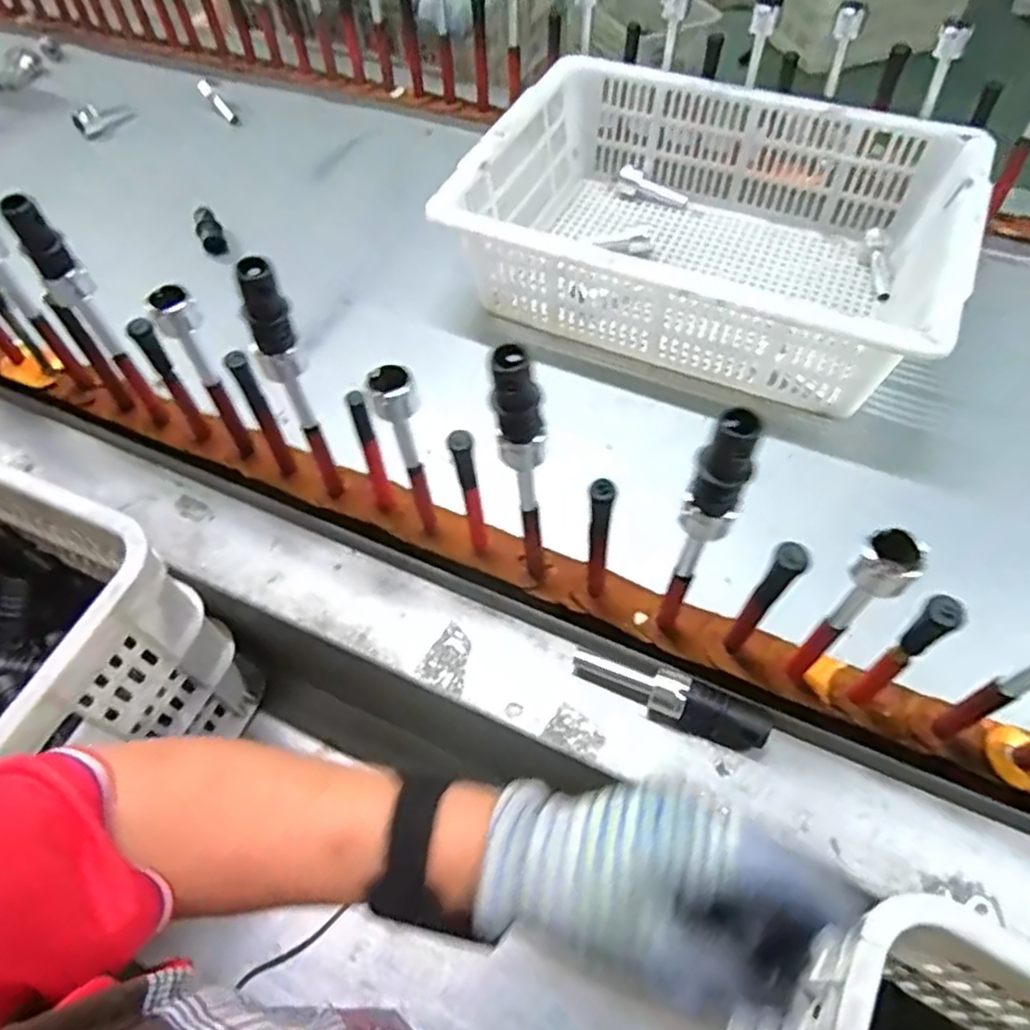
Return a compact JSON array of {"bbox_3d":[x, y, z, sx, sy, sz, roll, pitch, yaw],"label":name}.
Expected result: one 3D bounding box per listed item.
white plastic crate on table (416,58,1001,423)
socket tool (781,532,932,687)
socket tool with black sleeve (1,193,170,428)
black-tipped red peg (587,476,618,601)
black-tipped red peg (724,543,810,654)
[{"bbox_3d":[0.213,-0.317,0.790,0.490,0.158,0.350,19,60,13],"label":"white plastic crate on table"},{"bbox_3d":[0.212,0.067,0.469,0.031,0.188,0.030,-37,64,-20],"label":"socket tool"},{"bbox_3d":[-0.359,-0.164,0.619,0.031,0.246,0.030,-37,64,-20],"label":"socket tool with black sleeve"},{"bbox_3d":[0.061,0.022,0.530,0.017,0.148,0.022,7,58,6],"label":"black-tipped red peg"},{"bbox_3d":[0.171,0.063,0.499,0.019,0.148,0.024,34,64,20],"label":"black-tipped red peg"}]

